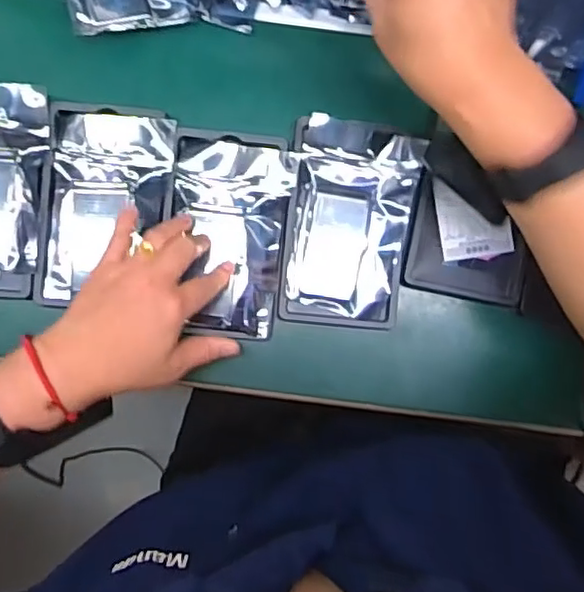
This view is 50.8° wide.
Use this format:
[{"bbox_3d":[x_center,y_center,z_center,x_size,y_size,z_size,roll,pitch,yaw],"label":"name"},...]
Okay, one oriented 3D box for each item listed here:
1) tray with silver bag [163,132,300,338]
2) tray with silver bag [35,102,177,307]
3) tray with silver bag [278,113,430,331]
[{"bbox_3d":[-0.052,-0.049,0.485,0.095,0.030,0.155,8,87,0],"label":"tray with silver bag"},{"bbox_3d":[-0.144,-0.069,0.483,0.095,0.031,0.152,6,87,0],"label":"tray with silver bag"},{"bbox_3d":[0.046,-0.057,0.485,0.096,0.021,0.160,6,87,0],"label":"tray with silver bag"}]

